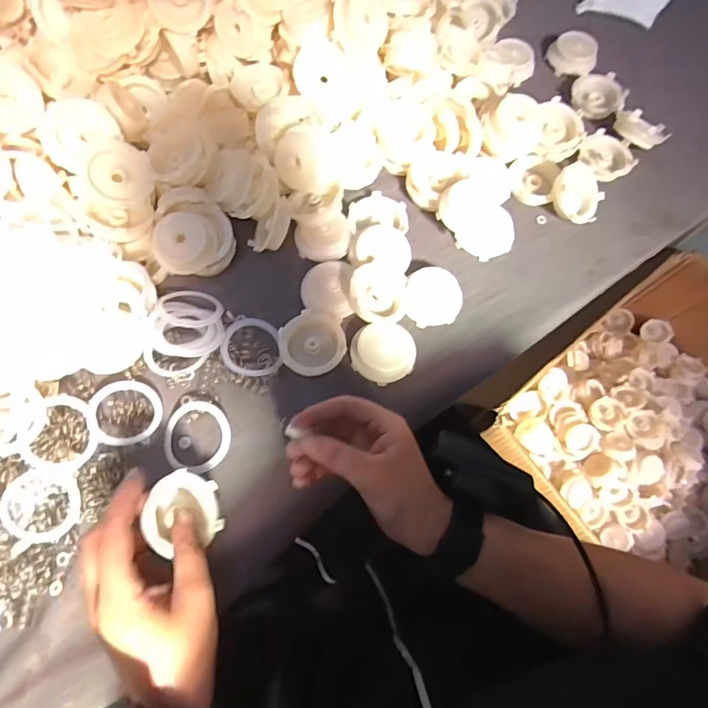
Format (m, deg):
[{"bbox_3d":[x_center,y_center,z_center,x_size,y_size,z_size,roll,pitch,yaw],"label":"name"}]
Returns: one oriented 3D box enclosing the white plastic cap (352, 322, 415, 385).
[{"bbox_3d":[0.025,0.000,0.383,0.053,0.021,0.047,-7,73,-4],"label":"white plastic cap"}]

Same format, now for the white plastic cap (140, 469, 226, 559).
[{"bbox_3d":[-0.118,0.105,0.313,0.018,0.054,0.047,-22,73,32],"label":"white plastic cap"}]

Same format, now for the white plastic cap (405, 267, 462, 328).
[{"bbox_3d":[0.071,-0.050,0.403,0.052,0.015,0.052,0,92,-5],"label":"white plastic cap"}]

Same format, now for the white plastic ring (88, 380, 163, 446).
[{"bbox_3d":[-0.179,0.045,0.360,0.051,0.005,0.055,5,58,-8],"label":"white plastic ring"}]

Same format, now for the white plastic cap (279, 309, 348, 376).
[{"bbox_3d":[-0.034,-0.008,0.382,0.052,0.013,0.055,1,72,-2],"label":"white plastic cap"}]

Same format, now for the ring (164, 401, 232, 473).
[{"bbox_3d":[-0.123,0.065,0.362,0.051,0.007,0.054,1,72,-2],"label":"ring"}]

